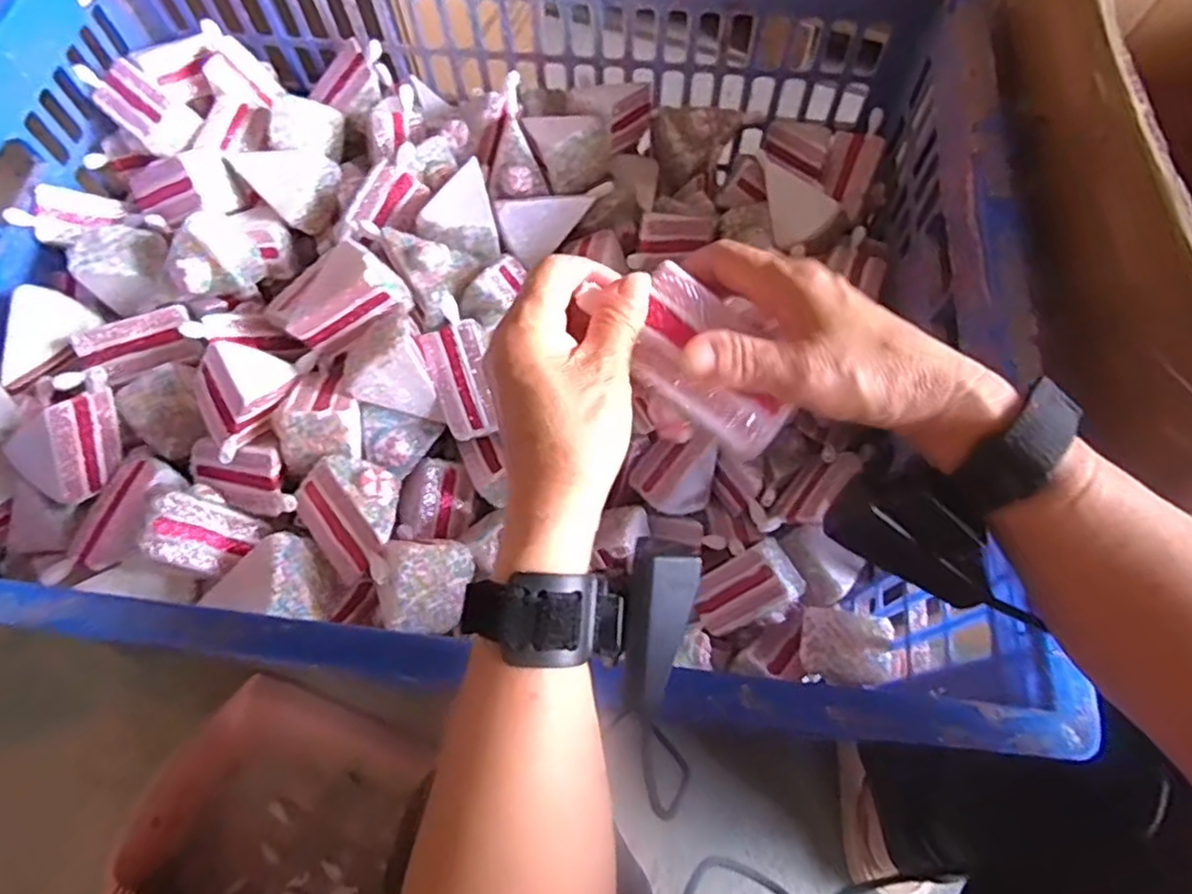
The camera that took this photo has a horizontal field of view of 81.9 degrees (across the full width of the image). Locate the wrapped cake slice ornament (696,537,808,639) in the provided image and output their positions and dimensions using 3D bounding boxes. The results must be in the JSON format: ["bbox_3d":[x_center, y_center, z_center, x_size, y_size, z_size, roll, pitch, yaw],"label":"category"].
[{"bbox_3d":[0.126,0.118,0.578,0.038,0.089,0.054,-20,75,-54],"label":"wrapped cake slice ornament"}]

